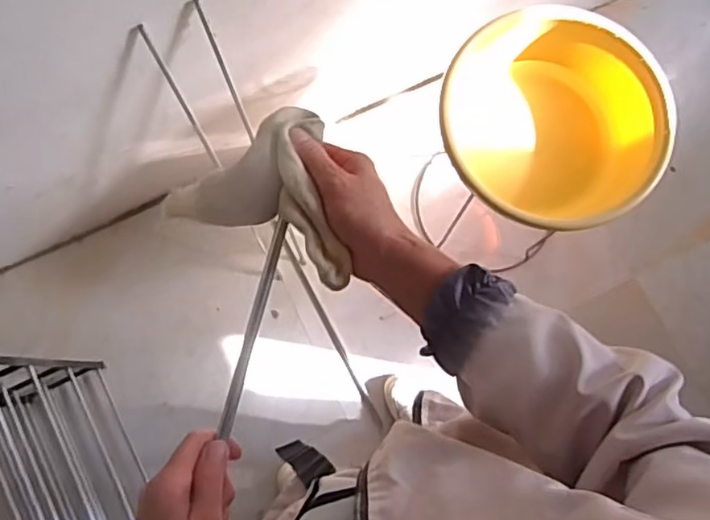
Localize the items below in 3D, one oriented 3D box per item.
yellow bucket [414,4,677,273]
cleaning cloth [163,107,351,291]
[{"bbox_3d":[0.319,-0.213,1.047,0.372,0.220,0.386,25,80,3],"label":"yellow bucket"},{"bbox_3d":[-0.059,-0.061,0.498,0.159,0.073,0.122,27,82,-3],"label":"cleaning cloth"}]

